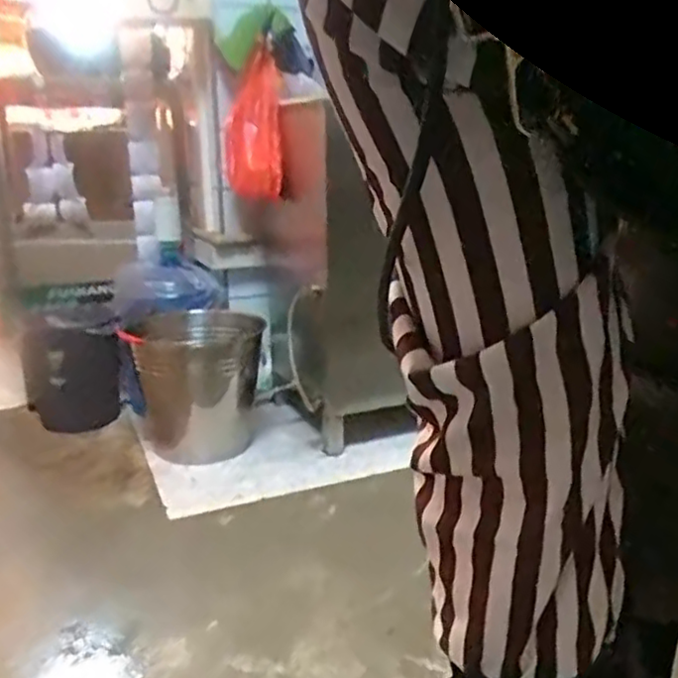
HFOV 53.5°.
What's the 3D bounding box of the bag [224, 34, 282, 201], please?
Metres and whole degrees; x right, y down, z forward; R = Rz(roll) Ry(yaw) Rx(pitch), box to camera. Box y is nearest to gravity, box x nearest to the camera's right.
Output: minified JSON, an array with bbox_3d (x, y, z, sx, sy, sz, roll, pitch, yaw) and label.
[{"bbox_3d":[-0.215,-0.526,1.673,0.146,0.383,0.109,0,-10,0],"label":"bag"}]

